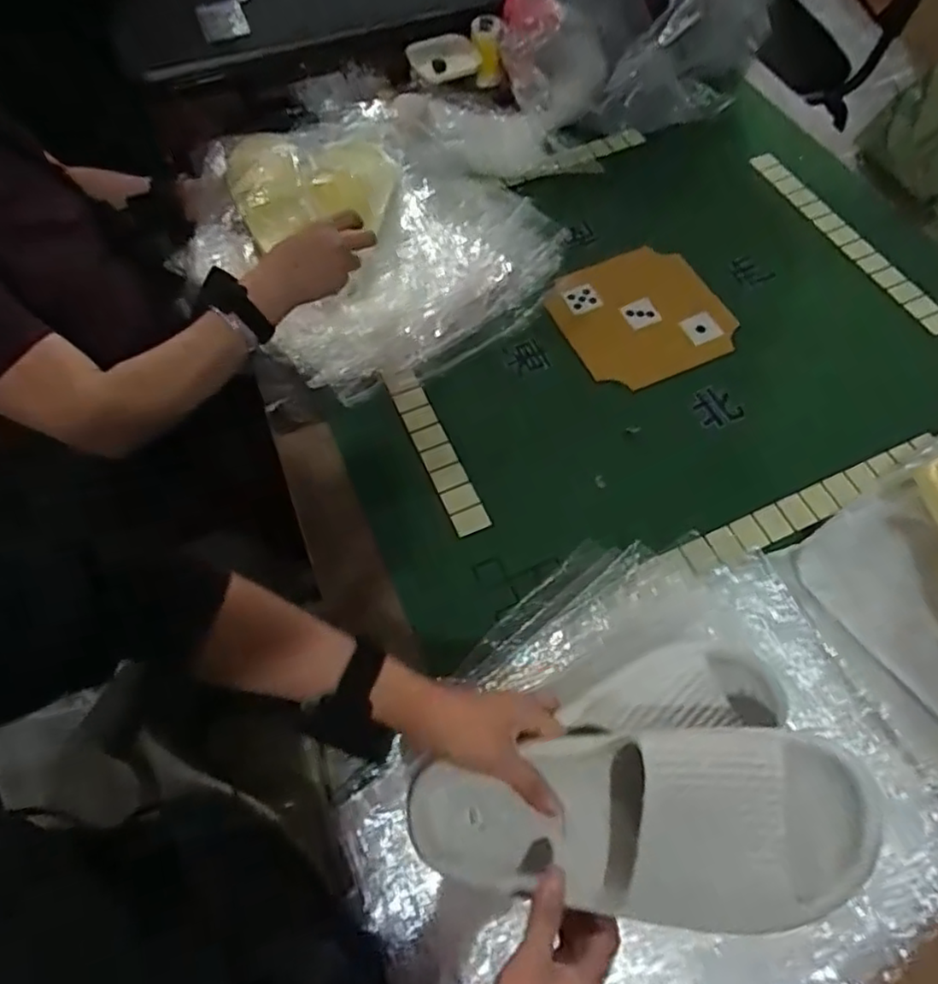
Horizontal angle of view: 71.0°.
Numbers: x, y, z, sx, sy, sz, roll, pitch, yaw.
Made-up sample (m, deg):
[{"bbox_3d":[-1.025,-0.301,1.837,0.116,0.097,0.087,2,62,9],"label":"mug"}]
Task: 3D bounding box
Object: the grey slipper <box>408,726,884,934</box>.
[{"bbox_3d":[0.098,0.208,0.410,0.280,0.063,0.110,-9,62,15],"label":"grey slipper"}]

